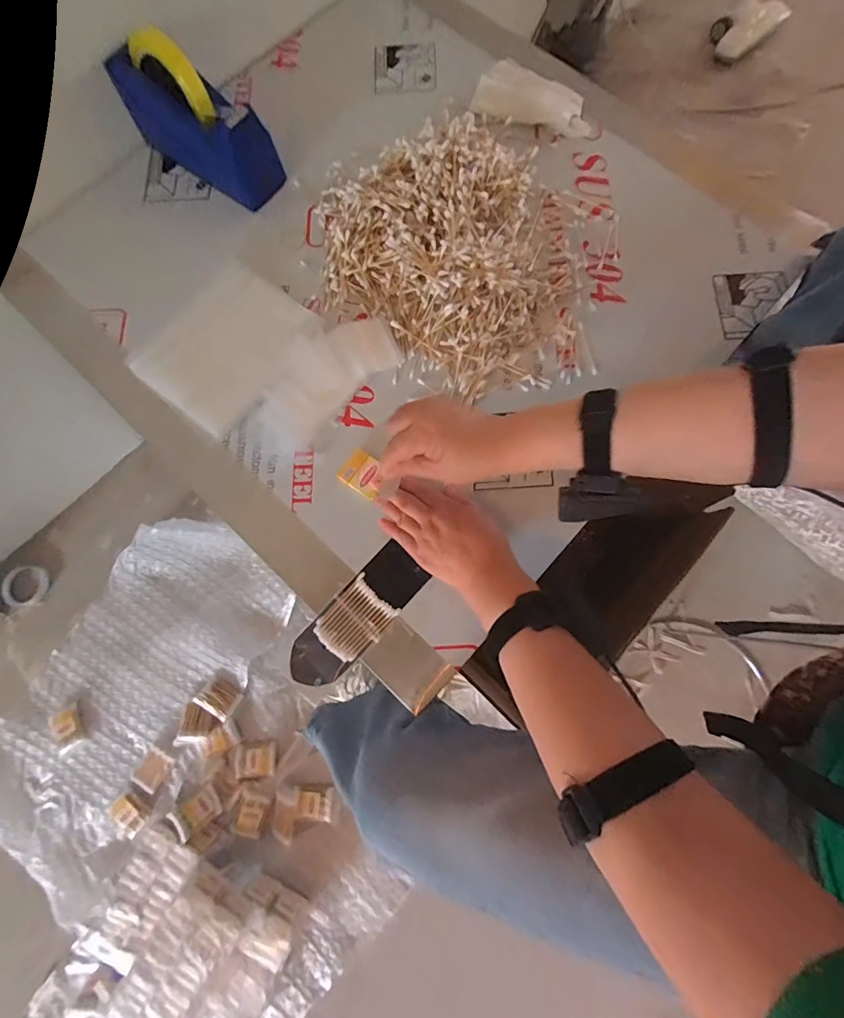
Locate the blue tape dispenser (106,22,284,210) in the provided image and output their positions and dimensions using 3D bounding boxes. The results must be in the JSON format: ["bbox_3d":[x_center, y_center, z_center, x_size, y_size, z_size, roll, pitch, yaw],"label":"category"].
[{"bbox_3d":[-0.283,-0.486,0.546,0.204,0.120,0.072,34,80,8],"label":"blue tape dispenser"}]

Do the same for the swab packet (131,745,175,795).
[{"bbox_3d":[-0.513,0.496,0.842,0.057,0.009,0.066,24,71,11],"label":"swab packet"}]

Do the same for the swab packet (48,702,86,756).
[{"bbox_3d":[-0.684,0.425,0.853,0.056,0.013,0.076,-30,79,-6],"label":"swab packet"}]

